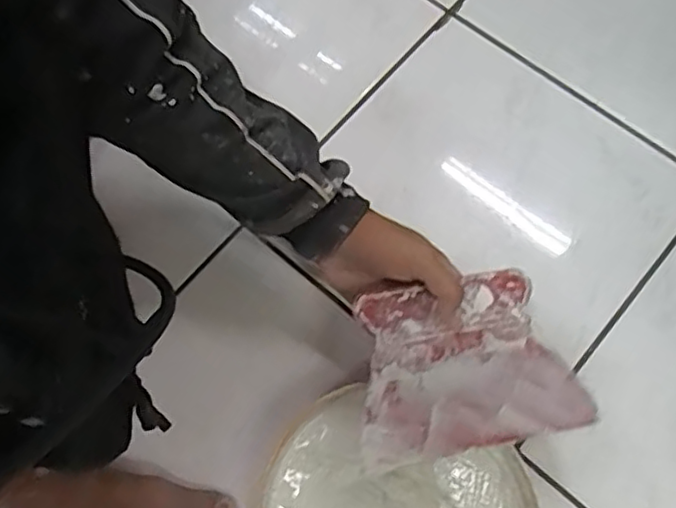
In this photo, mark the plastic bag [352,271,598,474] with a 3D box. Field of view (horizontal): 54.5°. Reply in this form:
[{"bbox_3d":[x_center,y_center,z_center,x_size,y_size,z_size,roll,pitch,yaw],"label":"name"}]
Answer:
[{"bbox_3d":[0.089,0.077,0.469,0.159,0.024,0.118,-12,70,-3],"label":"plastic bag"}]

